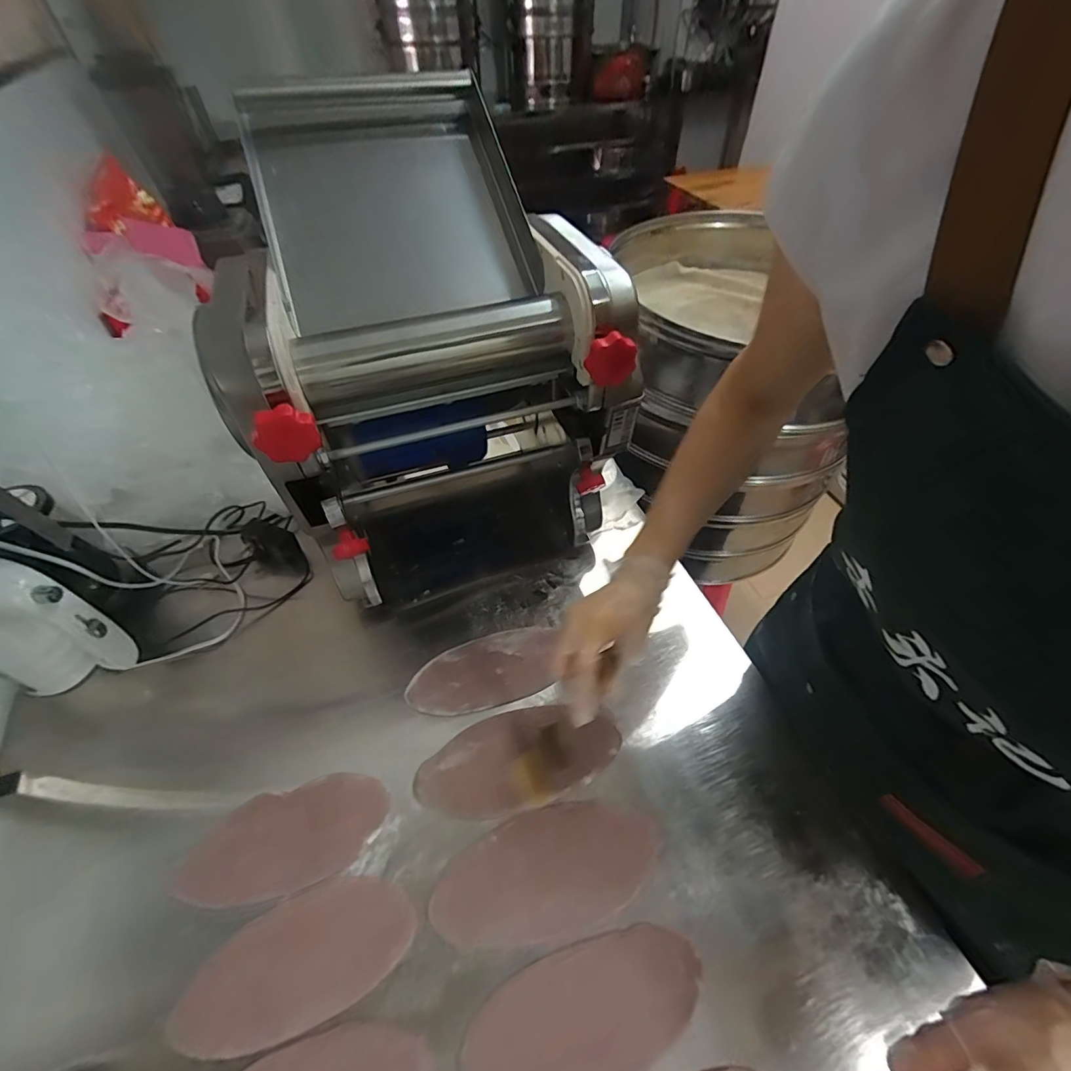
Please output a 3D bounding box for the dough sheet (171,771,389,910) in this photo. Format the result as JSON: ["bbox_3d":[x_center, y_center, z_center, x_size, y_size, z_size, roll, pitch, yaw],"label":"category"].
[{"bbox_3d":[-0.227,0.278,0.447,0.171,0.014,0.082,-14,50,-12],"label":"dough sheet"}]

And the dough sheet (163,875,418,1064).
[{"bbox_3d":[-0.191,0.343,0.392,0.177,0.015,0.085,-18,52,-16],"label":"dough sheet"}]

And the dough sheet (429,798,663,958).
[{"bbox_3d":[0.013,0.300,0.434,0.203,0.004,0.093,-12,50,-11],"label":"dough sheet"}]

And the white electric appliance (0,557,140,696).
[{"bbox_3d":[-0.524,0.100,0.503,0.132,0.178,0.070,-2,49,-3],"label":"white electric appliance"}]

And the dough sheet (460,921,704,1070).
[{"bbox_3d":[0.040,0.370,0.374,0.188,0.004,0.080,-14,51,-13],"label":"dough sheet"}]

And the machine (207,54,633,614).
[{"bbox_3d":[-0.113,-0.186,0.594,0.383,0.479,0.397,-16,51,-12],"label":"machine"}]

